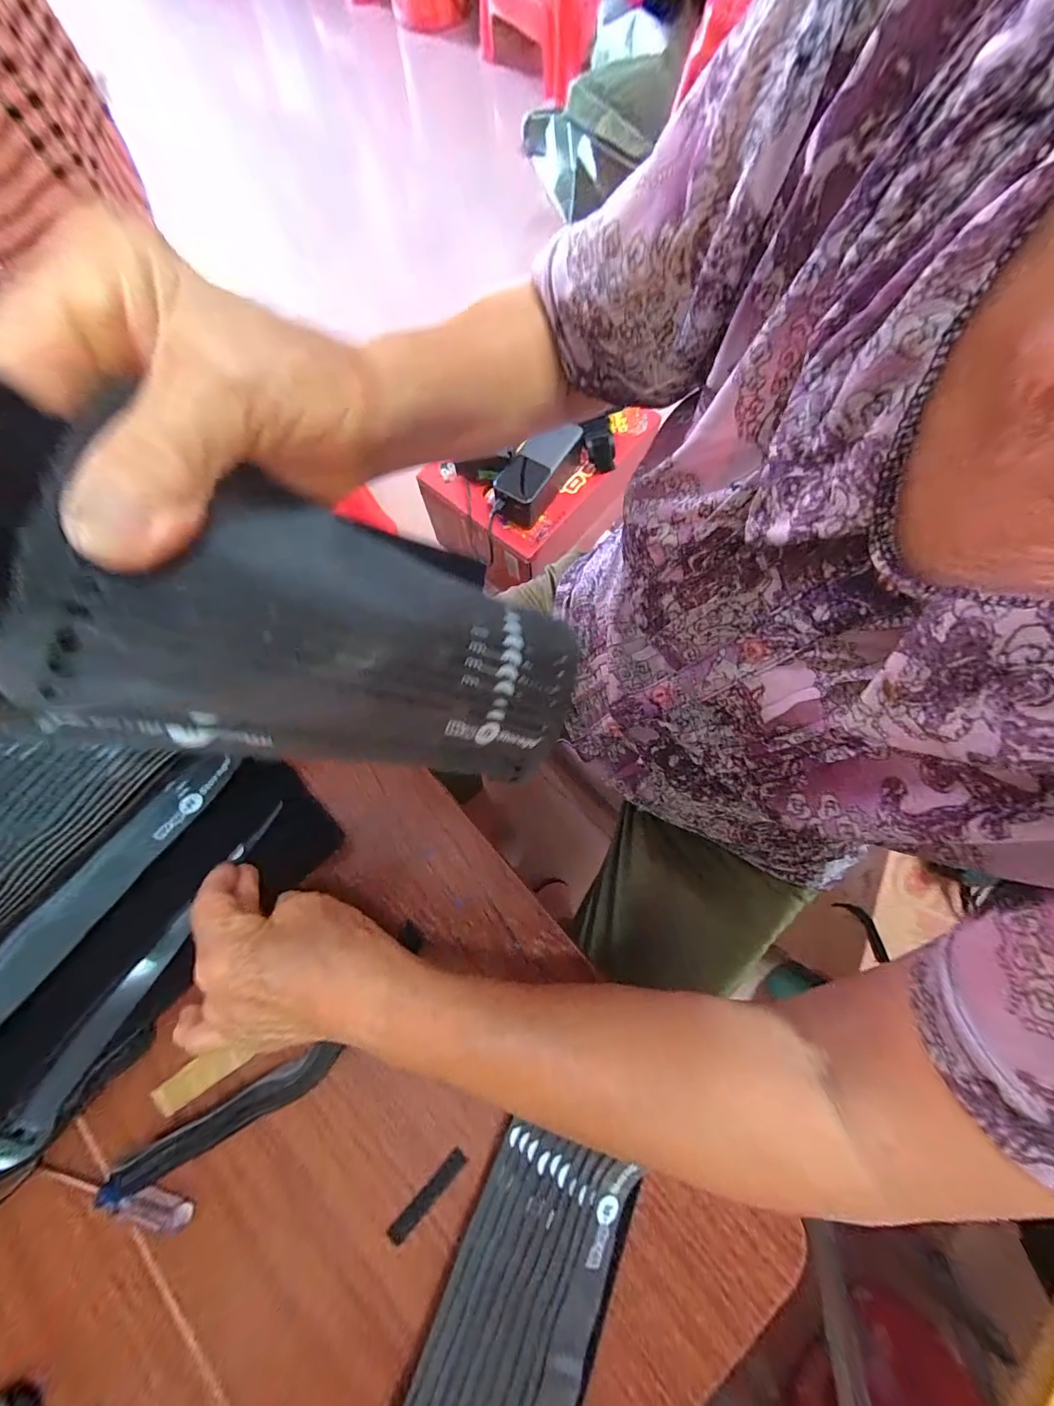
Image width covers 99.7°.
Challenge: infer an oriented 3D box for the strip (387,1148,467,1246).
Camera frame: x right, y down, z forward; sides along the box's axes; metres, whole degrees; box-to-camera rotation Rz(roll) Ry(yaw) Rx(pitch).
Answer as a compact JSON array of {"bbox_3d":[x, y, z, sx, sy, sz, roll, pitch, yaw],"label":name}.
[{"bbox_3d":[-0.056,0.280,0.253,0.010,0.005,0.054,43,80,11],"label":"strip"}]

